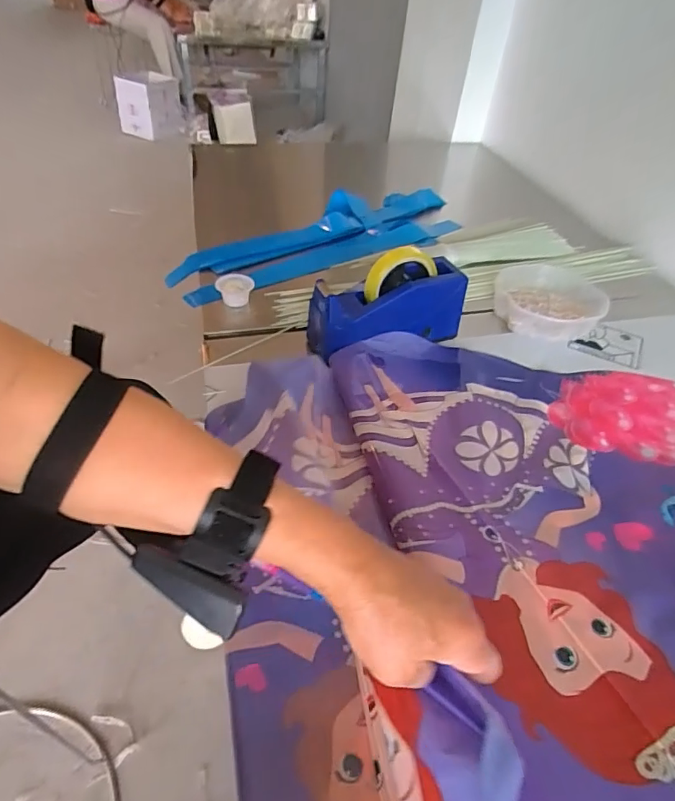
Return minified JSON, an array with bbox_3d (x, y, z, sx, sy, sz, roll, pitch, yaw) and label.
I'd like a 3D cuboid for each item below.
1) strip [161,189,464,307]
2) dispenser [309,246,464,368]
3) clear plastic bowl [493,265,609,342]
[{"bbox_3d":[-0.019,-0.293,0.867,0.549,0.034,0.189,-27,52,-28],"label":"strip"},{"bbox_3d":[0.064,-0.127,0.636,0.207,0.122,0.066,-14,47,-18],"label":"dispenser"},{"bbox_3d":[0.324,-0.147,0.737,0.162,0.042,0.149,-6,45,-10],"label":"clear plastic bowl"}]

